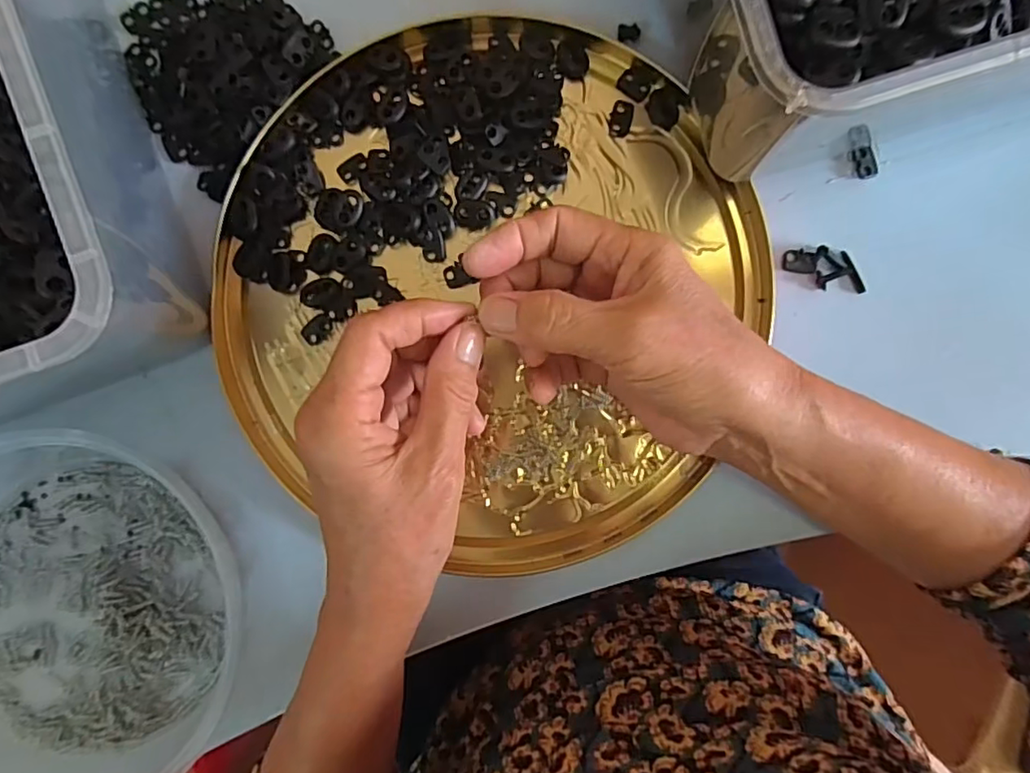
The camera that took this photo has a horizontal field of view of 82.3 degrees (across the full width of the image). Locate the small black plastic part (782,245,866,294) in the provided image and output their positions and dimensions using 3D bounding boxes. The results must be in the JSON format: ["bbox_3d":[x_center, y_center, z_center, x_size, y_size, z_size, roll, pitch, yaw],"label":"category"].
[{"bbox_3d":[0.171,-0.065,0.323,0.044,0.006,0.022,3,88,2],"label":"small black plastic part"}]

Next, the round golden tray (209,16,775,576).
[{"bbox_3d":[-0.015,-0.060,0.326,0.286,0.019,0.286,0,87,1],"label":"round golden tray"}]

